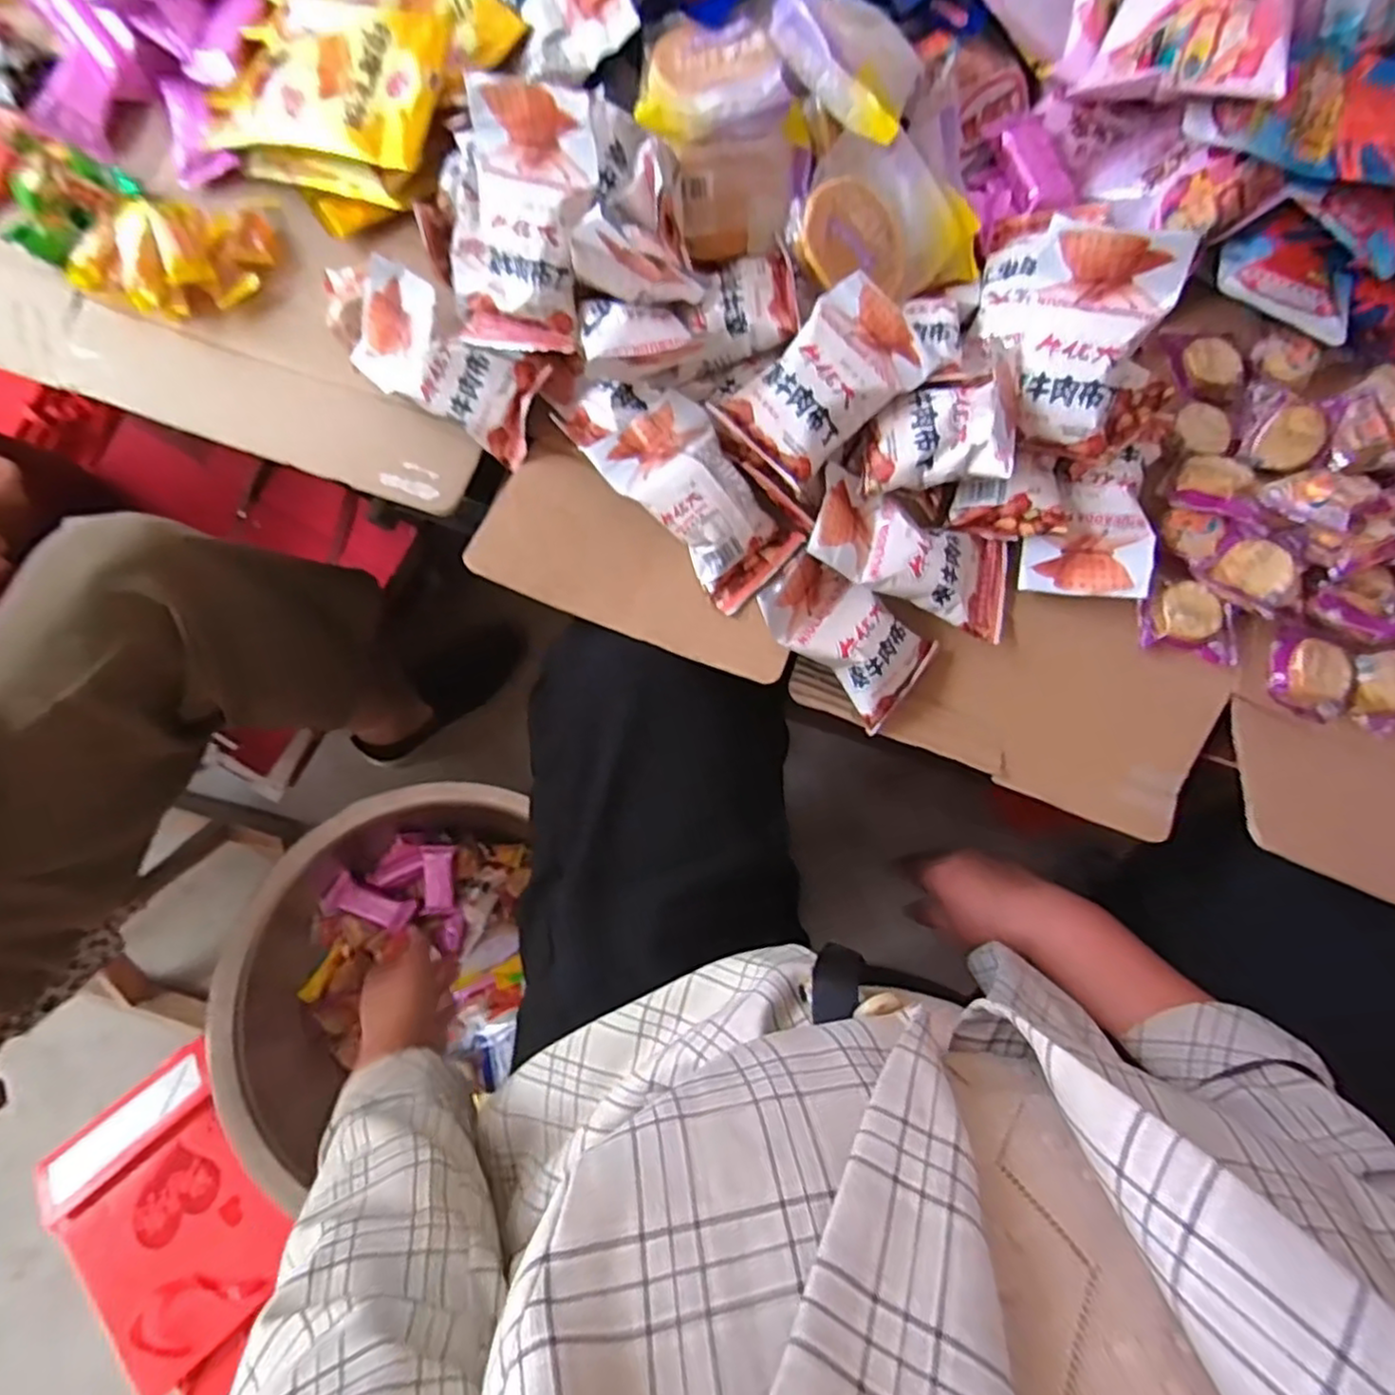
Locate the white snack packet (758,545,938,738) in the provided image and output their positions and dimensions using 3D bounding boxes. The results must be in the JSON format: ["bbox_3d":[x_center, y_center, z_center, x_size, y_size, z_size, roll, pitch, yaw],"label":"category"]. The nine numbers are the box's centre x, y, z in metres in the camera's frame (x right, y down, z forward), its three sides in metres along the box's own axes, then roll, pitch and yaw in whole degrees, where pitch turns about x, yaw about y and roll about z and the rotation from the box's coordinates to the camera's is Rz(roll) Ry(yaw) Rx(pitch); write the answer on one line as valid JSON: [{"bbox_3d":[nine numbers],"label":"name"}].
[{"bbox_3d":[0.098,-0.044,0.445,0.112,0.056,0.071,38,79,7],"label":"white snack packet"}]

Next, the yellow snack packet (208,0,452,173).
[{"bbox_3d":[-0.254,-0.428,0.477,0.182,0.057,0.109,21,77,3],"label":"yellow snack packet"}]

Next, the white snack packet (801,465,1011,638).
[{"bbox_3d":[0.143,-0.094,0.448,0.145,0.027,0.070,21,77,-14],"label":"white snack packet"}]

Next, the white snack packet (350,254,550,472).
[{"bbox_3d":[-0.171,-0.228,0.472,0.141,0.036,0.082,33,112,11],"label":"white snack packet"}]

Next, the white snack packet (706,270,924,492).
[{"bbox_3d":[0.081,-0.196,0.431,0.127,0.042,0.072,-42,82,-10],"label":"white snack packet"}]

